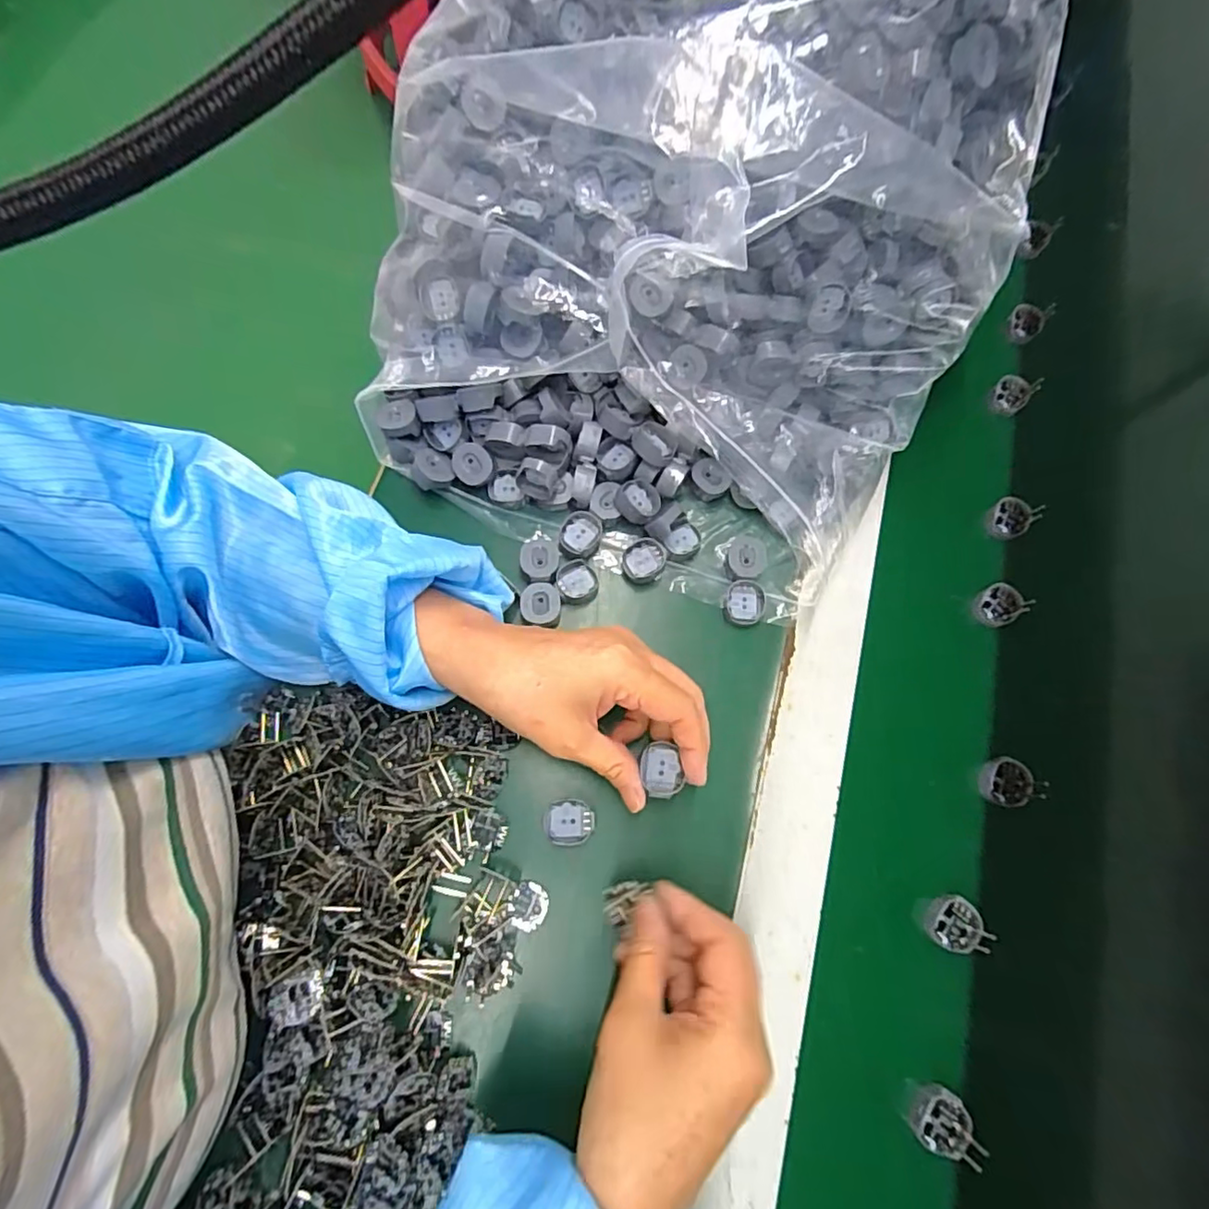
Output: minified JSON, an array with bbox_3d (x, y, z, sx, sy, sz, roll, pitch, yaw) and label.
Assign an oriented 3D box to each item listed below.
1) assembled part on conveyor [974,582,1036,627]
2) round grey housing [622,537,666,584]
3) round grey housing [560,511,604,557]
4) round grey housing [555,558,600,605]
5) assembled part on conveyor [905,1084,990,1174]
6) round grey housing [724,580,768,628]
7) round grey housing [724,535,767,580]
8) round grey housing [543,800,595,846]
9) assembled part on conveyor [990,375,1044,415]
[{"bbox_3d":[0.271,0.000,0.406,0.026,0.024,0.026,-28,76,-10],"label":"assembled part on conveyor"},{"bbox_3d":[0.026,-0.029,0.393,0.026,0.010,0.028,1,73,-2],"label":"round grey housing"},{"bbox_3d":[-0.015,-0.045,0.395,0.028,0.011,0.029,1,73,-2],"label":"round grey housing"},{"bbox_3d":[-0.017,-0.014,0.389,0.027,0.011,0.028,1,73,-2],"label":"round grey housing"},{"bbox_3d":[0.180,0.275,0.314,0.036,0.020,0.029,37,75,9],"label":"assembled part on conveyor"},{"bbox_3d":[0.092,0.000,0.390,0.026,0.012,0.028,1,73,-2],"label":"round grey housing"},{"bbox_3d":[0.094,-0.030,0.398,0.026,0.013,0.030,-6,73,-4],"label":"round grey housing"},{"bbox_3d":[-0.020,0.126,0.344,0.029,0.007,0.025,-2,73,-3],"label":"round grey housing"},{"bbox_3d":[0.313,-0.163,0.457,0.033,0.016,0.026,-40,78,-13],"label":"assembled part on conveyor"}]

